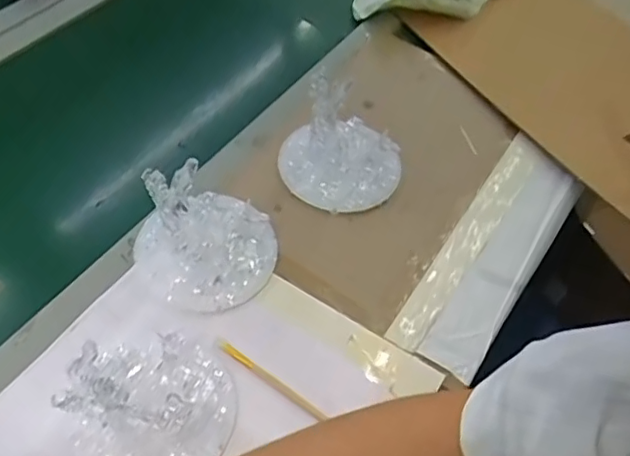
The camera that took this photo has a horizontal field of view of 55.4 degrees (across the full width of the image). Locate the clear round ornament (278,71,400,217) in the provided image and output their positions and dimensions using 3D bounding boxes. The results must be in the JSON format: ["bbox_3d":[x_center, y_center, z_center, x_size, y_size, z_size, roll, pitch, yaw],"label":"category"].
[{"bbox_3d":[0.029,-0.090,0.610,0.115,0.090,0.117,2,53,-3],"label":"clear round ornament"}]

